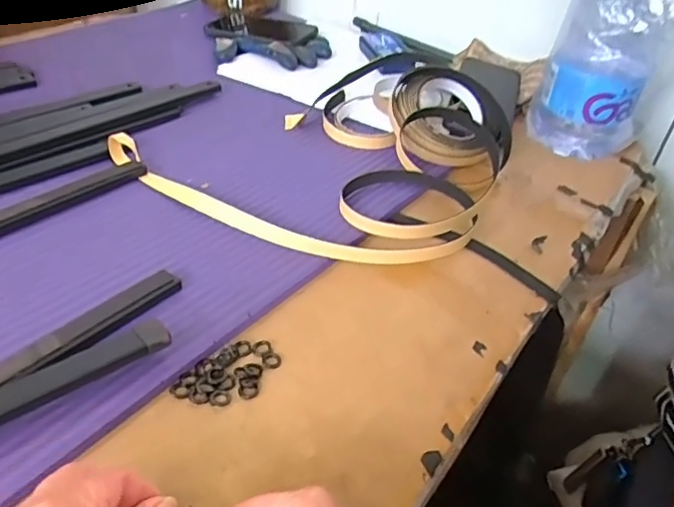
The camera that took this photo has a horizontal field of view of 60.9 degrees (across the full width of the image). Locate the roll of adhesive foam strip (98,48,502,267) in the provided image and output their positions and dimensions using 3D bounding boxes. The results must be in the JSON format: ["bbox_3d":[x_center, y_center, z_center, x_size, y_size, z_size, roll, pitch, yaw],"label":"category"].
[{"bbox_3d":[0.007,-0.130,0.601,0.345,0.070,0.361,26,40,24],"label":"roll of adhesive foam strip"}]

